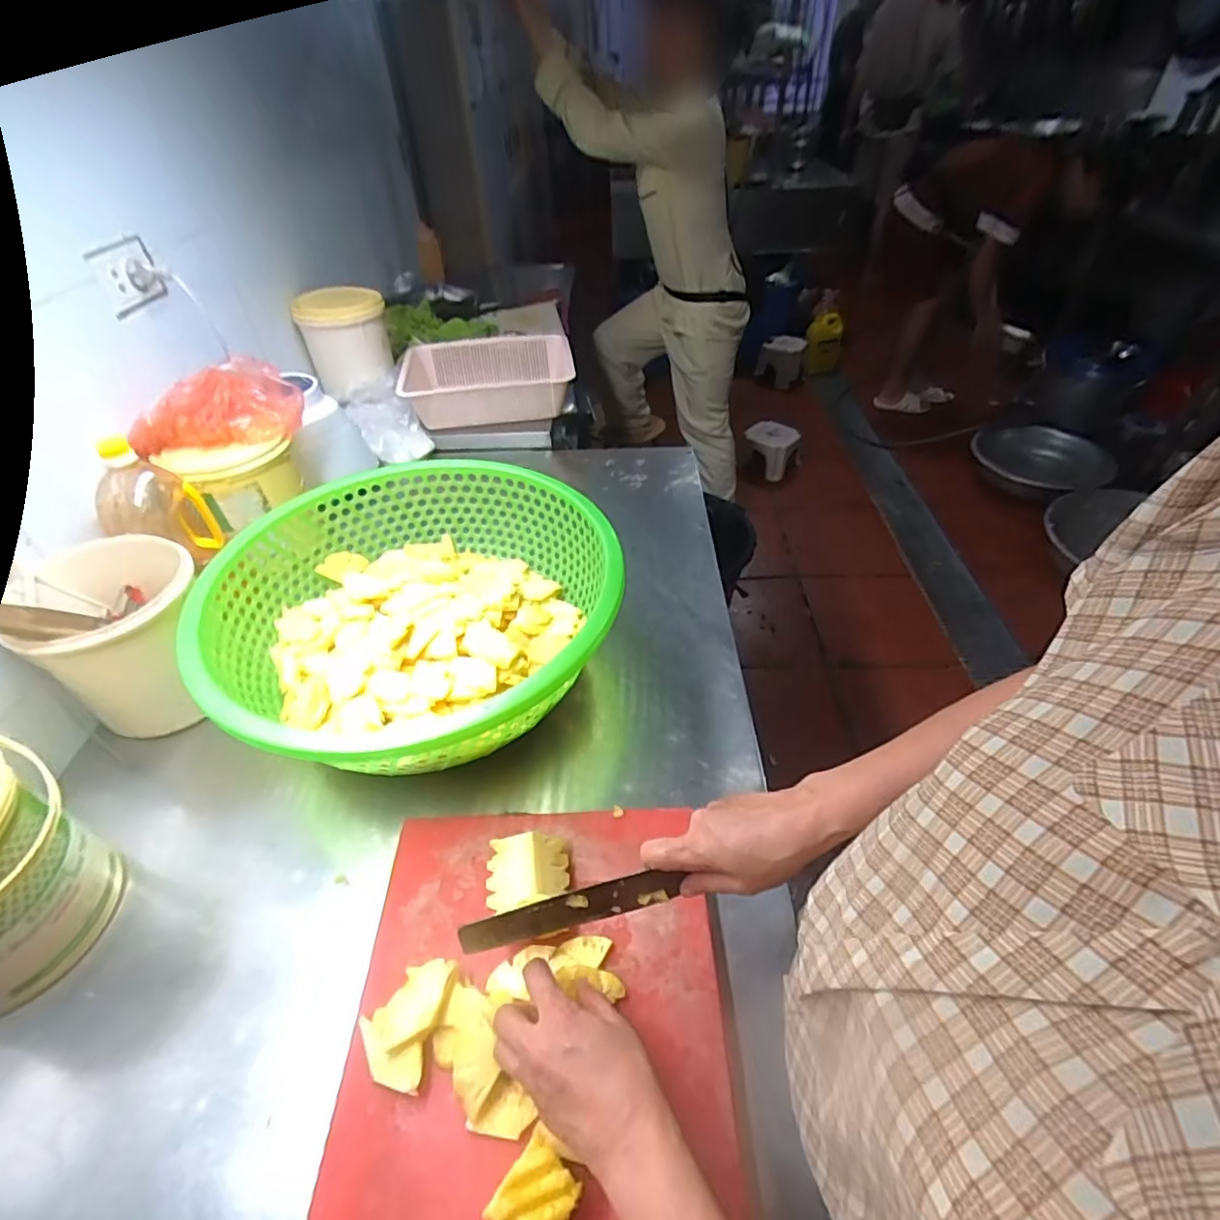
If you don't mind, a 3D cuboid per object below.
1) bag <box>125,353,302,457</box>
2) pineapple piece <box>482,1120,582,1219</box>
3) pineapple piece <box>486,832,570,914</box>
[{"bbox_3d":[-0.547,-0.281,0.804,0.207,0.080,0.095,-12,45,-9],"label":"bag"},{"bbox_3d":[-0.049,0.392,0.387,0.045,0.042,0.055,27,51,27],"label":"pineapple piece"},{"bbox_3d":[-0.076,0.247,0.542,0.071,0.039,0.062,-8,44,-5],"label":"pineapple piece"}]

